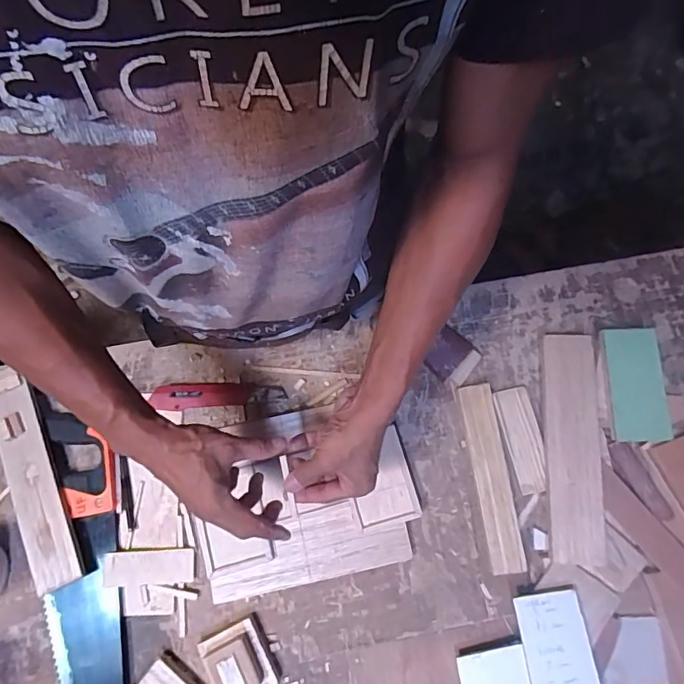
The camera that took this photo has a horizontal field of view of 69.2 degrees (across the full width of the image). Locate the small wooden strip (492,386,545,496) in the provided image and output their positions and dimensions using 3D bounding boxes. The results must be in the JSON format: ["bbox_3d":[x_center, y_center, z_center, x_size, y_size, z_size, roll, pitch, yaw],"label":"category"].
[{"bbox_3d":[0.230,0.123,0.628,0.044,0.008,0.129,-13,76,-3],"label":"small wooden strip"}]

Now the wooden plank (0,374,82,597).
[{"bbox_3d":[-0.380,0.165,0.614,0.055,0.036,0.269,-22,77,-5],"label":"wooden plank"}]

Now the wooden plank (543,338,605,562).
[{"bbox_3d":[0.286,0.125,0.610,0.065,0.014,0.272,0,76,9],"label":"wooden plank"}]

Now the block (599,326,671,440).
[{"bbox_3d":[0.367,0.052,0.621,0.067,0.008,0.140,-4,78,9],"label":"block"}]

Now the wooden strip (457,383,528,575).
[{"bbox_3d":[0.186,0.166,0.615,0.042,0.015,0.223,-8,76,-2],"label":"wooden strip"}]

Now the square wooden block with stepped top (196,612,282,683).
[{"bbox_3d":[-0.120,0.370,0.567,0.074,0.042,0.080,-24,77,-6],"label":"square wooden block with stepped top"}]

